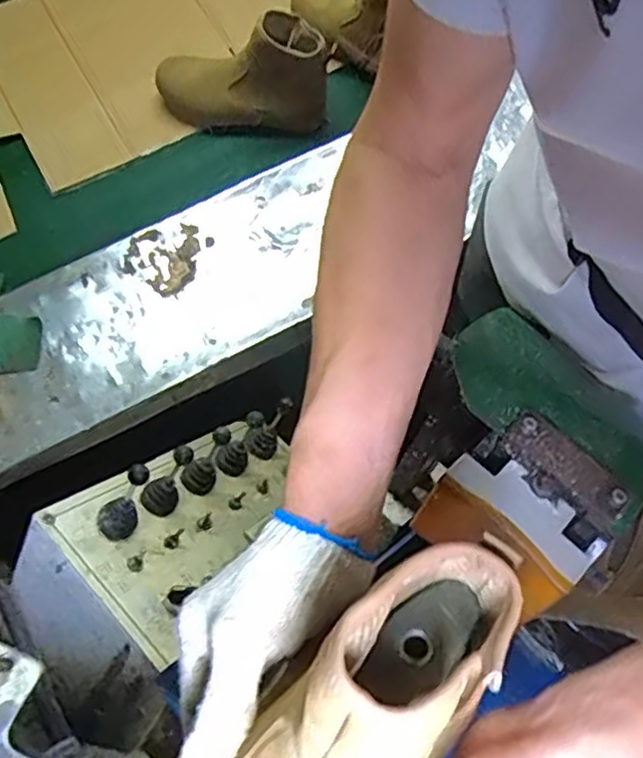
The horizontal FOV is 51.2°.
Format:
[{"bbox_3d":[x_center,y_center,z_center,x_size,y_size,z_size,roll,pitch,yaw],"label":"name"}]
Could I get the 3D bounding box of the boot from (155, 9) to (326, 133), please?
[{"bbox_3d":[-0.117,-0.445,0.987,0.239,0.140,0.077,-5,67,1],"label":"boot"}]

